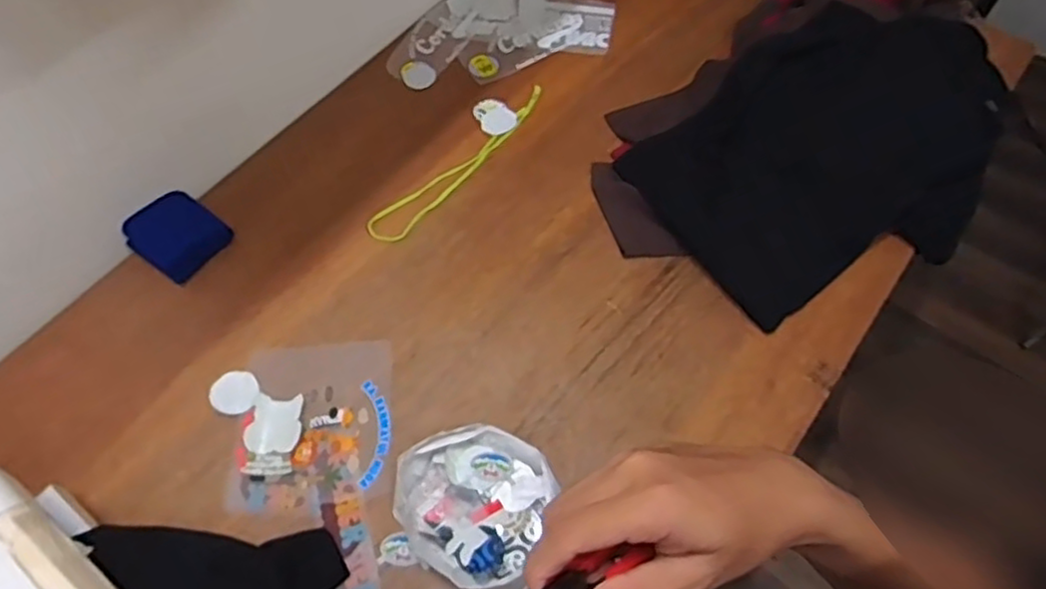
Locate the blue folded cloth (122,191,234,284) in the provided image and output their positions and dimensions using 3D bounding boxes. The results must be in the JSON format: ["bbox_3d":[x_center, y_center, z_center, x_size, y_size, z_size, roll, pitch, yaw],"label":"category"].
[{"bbox_3d":[-0.505,-0.089,1.003,0.120,0.026,0.109,41,67,5],"label":"blue folded cloth"}]

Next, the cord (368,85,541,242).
[{"bbox_3d":[-0.086,-0.205,1.071,0.065,0.014,0.377,34,66,31],"label":"cord"}]

